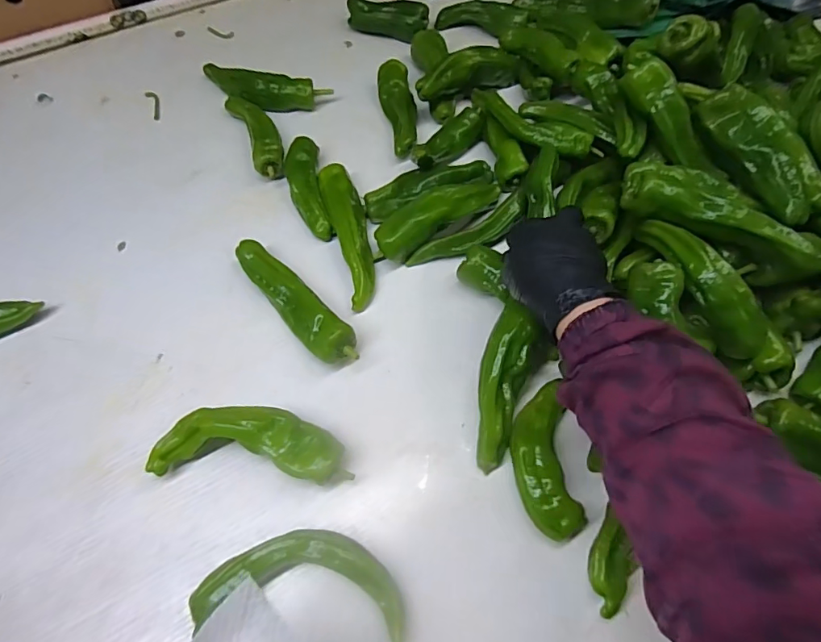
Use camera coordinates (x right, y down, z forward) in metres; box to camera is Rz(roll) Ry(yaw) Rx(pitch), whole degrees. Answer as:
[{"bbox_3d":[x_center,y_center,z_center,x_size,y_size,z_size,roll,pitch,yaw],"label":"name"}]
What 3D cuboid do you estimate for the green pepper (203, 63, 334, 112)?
[{"bbox_3d":[-0.182,-0.277,0.582,0.160,0.039,0.065,10,63,3],"label":"green pepper"}]

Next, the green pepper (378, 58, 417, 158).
[{"bbox_3d":[-0.012,-0.248,0.572,0.036,0.035,0.140,-9,63,-6],"label":"green pepper"}]

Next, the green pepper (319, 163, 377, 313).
[{"bbox_3d":[-0.061,-0.088,0.487,0.038,0.036,0.161,-12,63,-8],"label":"green pepper"}]

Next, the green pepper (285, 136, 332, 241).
[{"bbox_3d":[-0.110,-0.141,0.513,0.036,0.031,0.121,-10,63,-7],"label":"green pepper"}]

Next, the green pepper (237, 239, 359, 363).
[{"bbox_3d":[-0.107,-0.017,0.447,0.036,0.042,0.157,-39,70,-19],"label":"green pepper"}]

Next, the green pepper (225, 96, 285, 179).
[{"bbox_3d":[-0.171,-0.209,0.546,0.036,0.031,0.126,-23,66,-13],"label":"green pepper"}]

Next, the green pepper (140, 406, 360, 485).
[{"bbox_3d":[-0.126,0.101,0.391,0.152,0.043,0.052,4,62,0],"label":"green pepper"}]

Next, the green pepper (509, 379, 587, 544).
[{"bbox_3d":[0.103,0.108,0.379,0.047,0.029,0.114,-6,63,-5],"label":"green pepper"}]

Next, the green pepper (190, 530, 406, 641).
[{"bbox_3d":[-0.075,0.187,0.350,0.142,0.033,0.064,5,62,1],"label":"green pepper"}]

